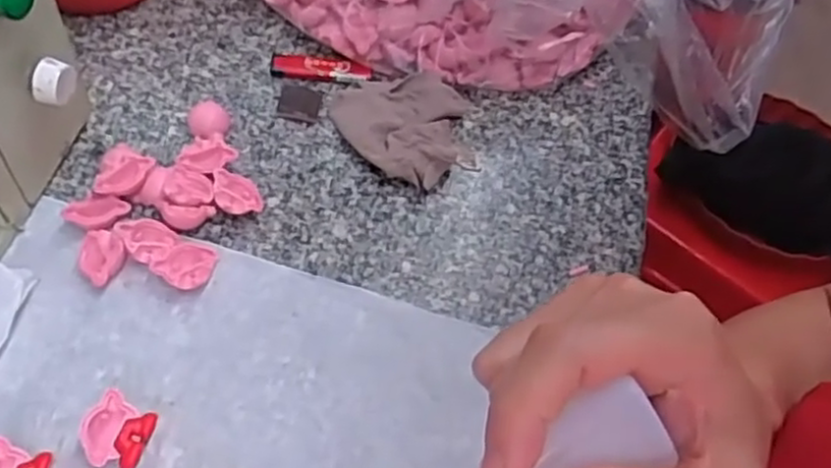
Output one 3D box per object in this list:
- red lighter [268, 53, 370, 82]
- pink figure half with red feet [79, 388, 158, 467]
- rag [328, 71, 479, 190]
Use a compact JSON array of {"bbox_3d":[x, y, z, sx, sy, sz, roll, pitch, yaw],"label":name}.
[{"bbox_3d":[-0.071,-0.126,0.541,0.073,0.009,0.017,5,56,-7],"label":"red lighter"},{"bbox_3d":[-0.155,0.104,0.376,0.031,0.018,0.035,21,56,4],"label":"pink figure half with red feet"},{"bbox_3d":[-0.003,-0.076,0.515,0.096,0.016,0.094,-12,60,-18],"label":"rag"}]

